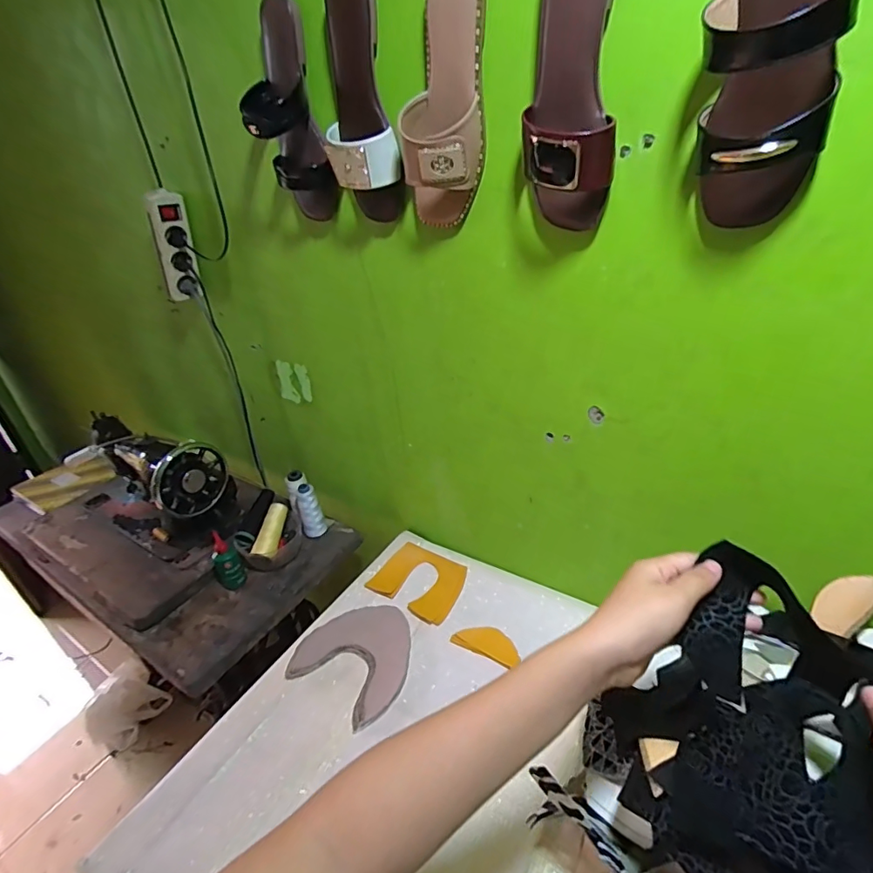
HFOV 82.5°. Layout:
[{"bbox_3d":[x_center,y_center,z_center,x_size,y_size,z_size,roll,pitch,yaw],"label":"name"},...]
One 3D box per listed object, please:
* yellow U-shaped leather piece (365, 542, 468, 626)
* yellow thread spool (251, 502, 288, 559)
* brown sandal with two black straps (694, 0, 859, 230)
[{"bbox_3d":[-0.026,0.250,0.864,0.147,0.012,0.121,19,45,30],"label":"yellow U-shaped leather piece"},{"bbox_3d":[-0.312,0.177,0.947,0.038,0.037,0.120,-1,49,10],"label":"yellow thread spool"},{"bbox_3d":[0.248,-0.282,0.367,0.088,0.230,0.055,12,35,29],"label":"brown sandal with two black straps"}]

